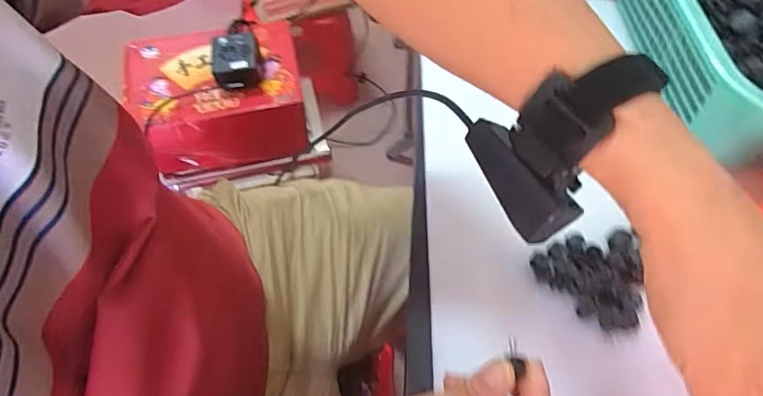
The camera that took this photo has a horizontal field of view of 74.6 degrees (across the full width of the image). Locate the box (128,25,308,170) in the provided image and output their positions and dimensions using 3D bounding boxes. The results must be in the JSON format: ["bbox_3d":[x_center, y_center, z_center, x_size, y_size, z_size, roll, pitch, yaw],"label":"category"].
[{"bbox_3d":[-0.282,-0.175,0.901,0.276,0.143,0.202,-9,62,-7],"label":"box"}]

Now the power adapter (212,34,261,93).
[{"bbox_3d":[-0.237,-0.223,0.824,0.074,0.047,0.082,-8,62,-6],"label":"power adapter"}]

